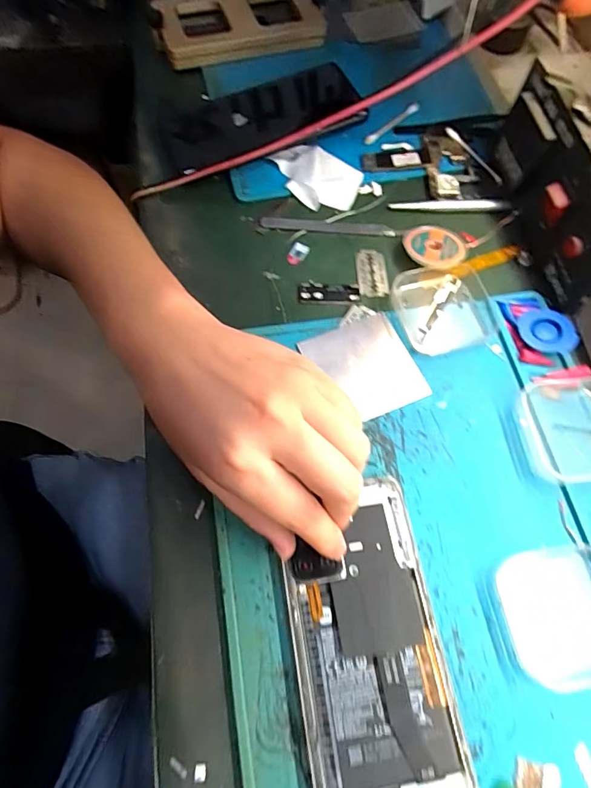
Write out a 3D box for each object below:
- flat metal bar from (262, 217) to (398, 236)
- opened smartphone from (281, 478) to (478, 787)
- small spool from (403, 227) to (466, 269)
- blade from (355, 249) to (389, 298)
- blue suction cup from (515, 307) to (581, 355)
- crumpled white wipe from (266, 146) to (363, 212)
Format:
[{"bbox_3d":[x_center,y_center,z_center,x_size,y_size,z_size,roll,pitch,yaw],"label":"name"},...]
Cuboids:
[{"bbox_3d":[0.024,-0.130,0.350,0.101,0.004,0.012,2,66,0],"label":"flat metal bar"},{"bbox_3d":[0.036,0.129,0.230,0.074,0.004,0.156,-8,66,-5],"label":"opened smartphone"},{"bbox_3d":[0.102,-0.110,0.339,0.043,0.011,0.042,1,66,-1],"label":"small spool"},{"bbox_3d":[0.057,-0.089,0.338,0.024,0.004,0.043,4,67,-7],"label":"blade"},{"bbox_3d":[0.170,-0.042,0.307,0.034,0.004,0.034,-7,61,12],"label":"blue suction cup"},{"bbox_3d":[0.016,-0.180,0.371,0.077,0.008,0.051,41,71,15],"label":"crumpled white wipe"}]

